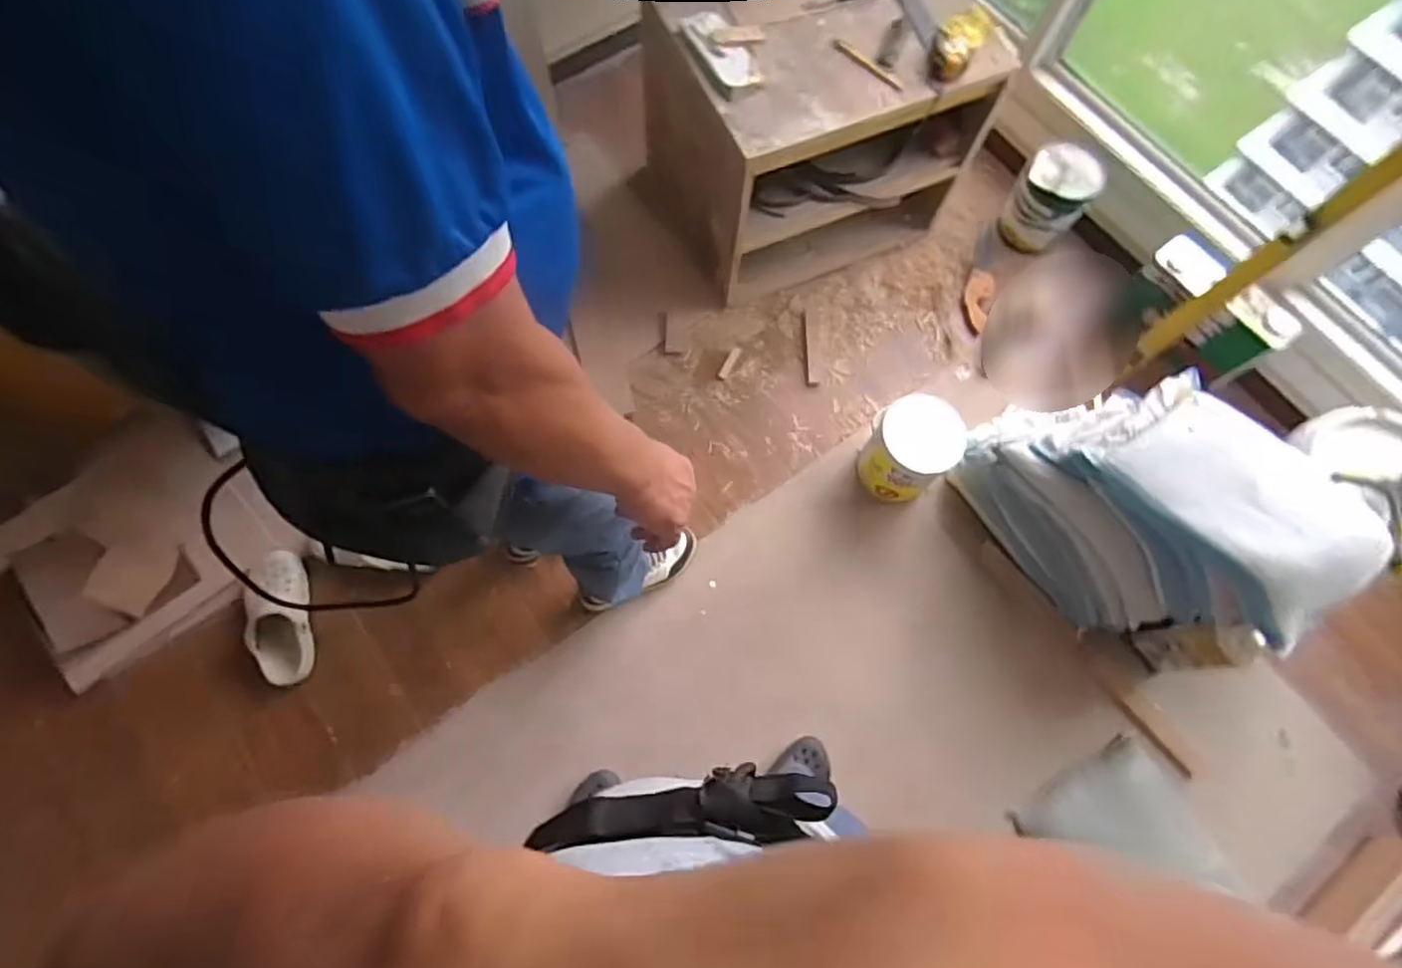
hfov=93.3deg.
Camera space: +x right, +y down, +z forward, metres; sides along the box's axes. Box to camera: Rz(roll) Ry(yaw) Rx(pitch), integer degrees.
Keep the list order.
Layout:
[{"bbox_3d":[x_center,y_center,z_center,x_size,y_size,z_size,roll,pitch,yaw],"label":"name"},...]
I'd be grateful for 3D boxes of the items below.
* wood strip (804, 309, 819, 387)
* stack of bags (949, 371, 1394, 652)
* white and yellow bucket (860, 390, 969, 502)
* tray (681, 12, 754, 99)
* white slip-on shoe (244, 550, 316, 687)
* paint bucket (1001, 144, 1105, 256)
[{"bbox_3d":[0.268,-0.332,1.595,0.027,0.009,0.198,0,71,-3],"label":"wood strip"},{"bbox_3d":[0.830,0.019,1.264,0.339,0.420,0.558,-33,76,-13],"label":"stack of bags"},{"bbox_3d":[0.438,-0.070,1.397,0.173,0.230,0.155,-24,74,-10],"label":"white and yellow bucket"},{"bbox_3d":[0.039,-0.817,1.241,0.086,0.021,0.188,-25,74,-10],"label":"tray"},{"bbox_3d":[-0.829,0.265,1.308,0.099,0.083,0.249,-7,72,-5],"label":"white slip-on shoe"},{"bbox_3d":[0.853,-0.699,1.616,0.169,0.225,0.139,34,73,8],"label":"paint bucket"}]

